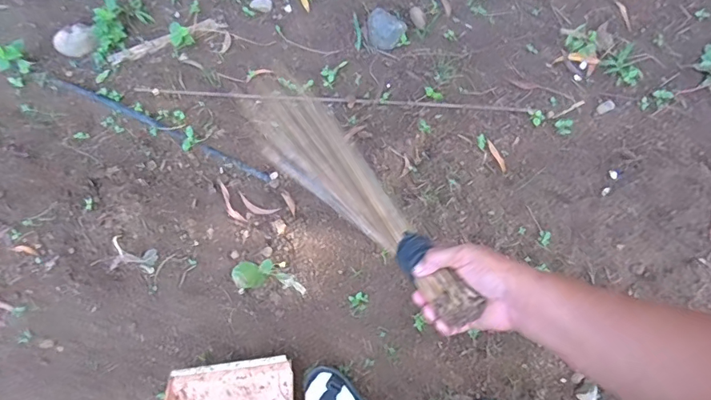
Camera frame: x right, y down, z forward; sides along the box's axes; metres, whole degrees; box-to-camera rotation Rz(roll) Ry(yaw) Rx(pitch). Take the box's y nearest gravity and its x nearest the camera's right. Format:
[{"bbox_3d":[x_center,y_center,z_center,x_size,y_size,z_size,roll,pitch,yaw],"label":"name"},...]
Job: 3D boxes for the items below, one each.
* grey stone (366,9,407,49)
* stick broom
[{"bbox_3d":[0.094,-0.526,1.421,0.110,0.056,0.117,-1,76,5],"label":"grey stone"},{"bbox_3d":[-0.037,-0.047,0.665,0.101,0.081,0.615,-35,44,-8],"label":"stick broom"}]

